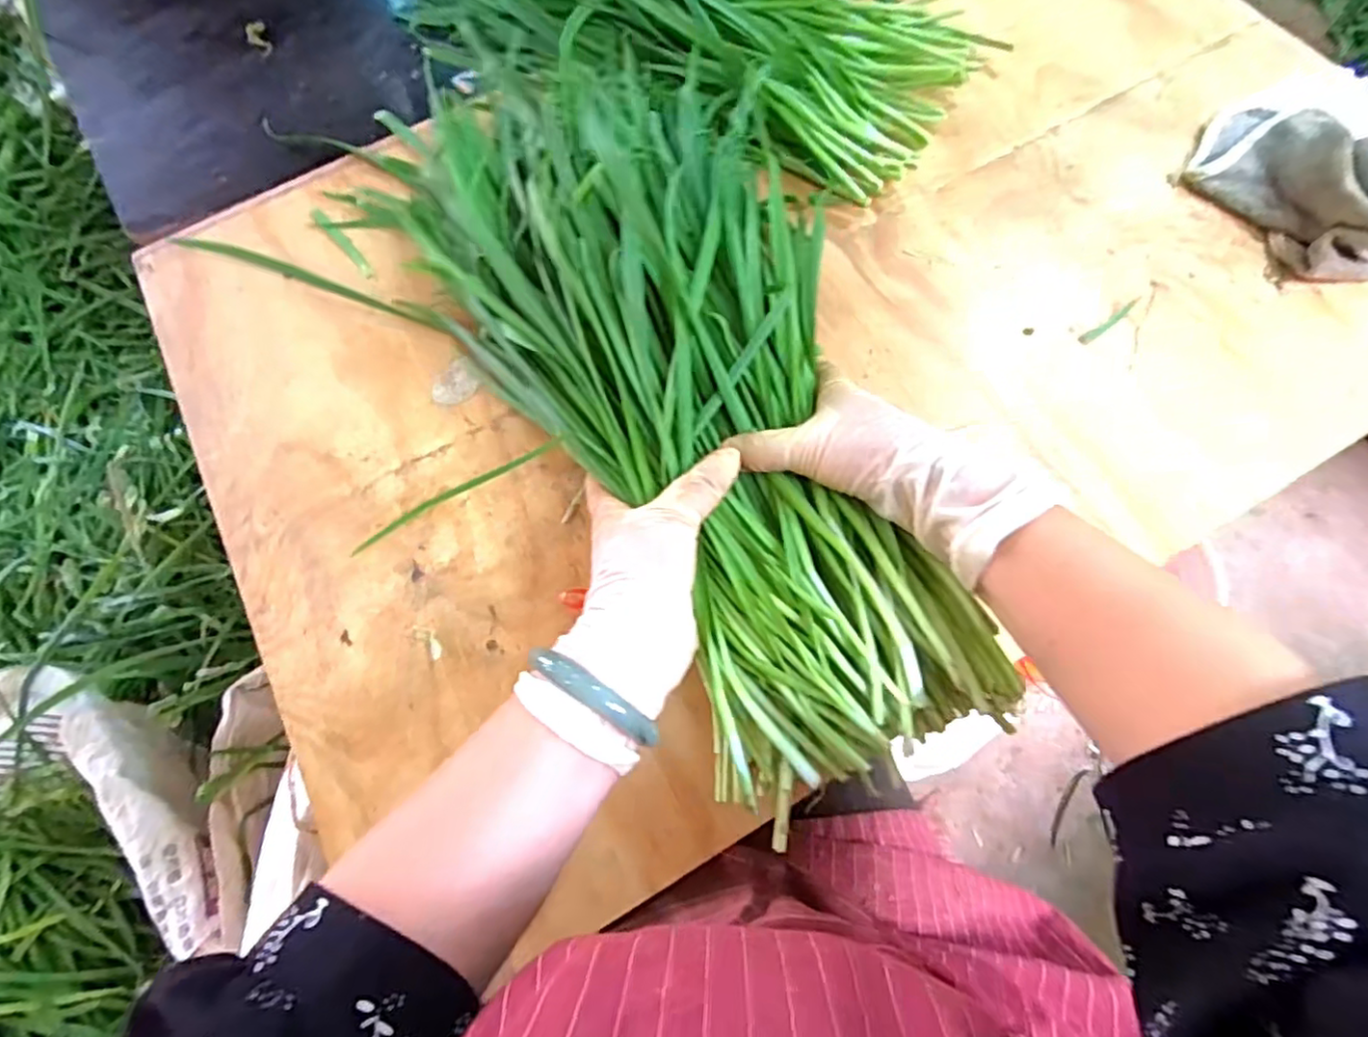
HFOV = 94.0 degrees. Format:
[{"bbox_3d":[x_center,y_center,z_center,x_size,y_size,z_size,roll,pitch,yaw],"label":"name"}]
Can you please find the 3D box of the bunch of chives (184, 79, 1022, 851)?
[{"bbox_3d":[-0.026,-0.108,0.387,0.271,0.106,0.532,-29,67,-9],"label":"bunch of chives"}]

